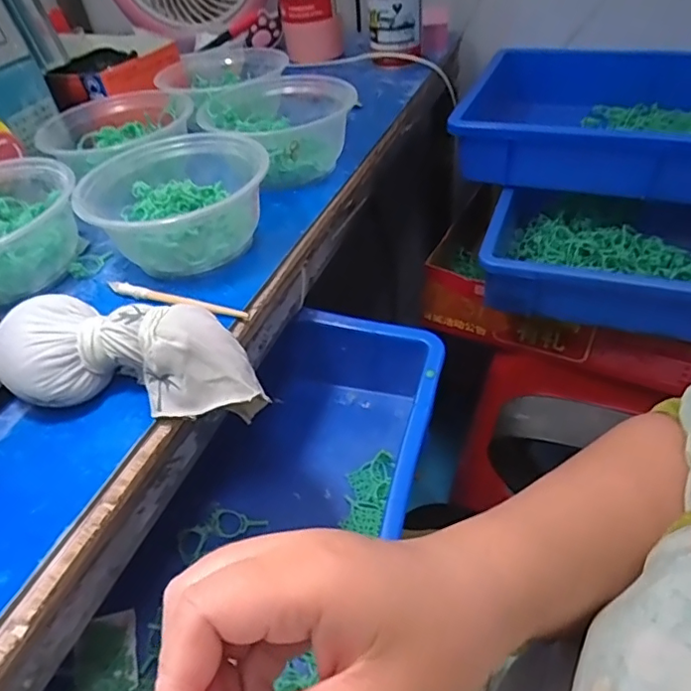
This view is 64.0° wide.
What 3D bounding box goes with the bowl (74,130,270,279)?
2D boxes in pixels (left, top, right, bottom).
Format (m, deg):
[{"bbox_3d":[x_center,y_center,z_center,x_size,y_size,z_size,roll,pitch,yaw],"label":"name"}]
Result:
[{"bbox_3d":[-0.123,-0.114,0.424,0.131,0.056,0.148,-10,42,-2],"label":"bowl"}]

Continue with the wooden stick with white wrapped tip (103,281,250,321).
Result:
[{"bbox_3d":[-0.116,-0.031,0.376,0.109,0.008,0.008,11,45,19],"label":"wooden stick with white wrapped tip"}]

